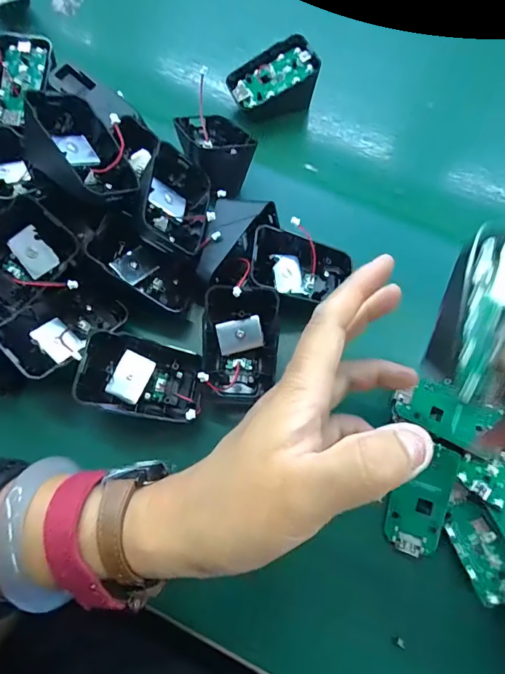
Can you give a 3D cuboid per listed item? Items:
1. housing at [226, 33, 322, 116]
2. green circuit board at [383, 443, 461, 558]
[{"bbox_3d":[0.016,-0.204,0.339,0.066,0.039,0.051,-19,71,-9],"label":"housing"},{"bbox_3d":[0.098,0.093,0.245,0.030,0.004,0.062,17,75,19],"label":"green circuit board"}]

